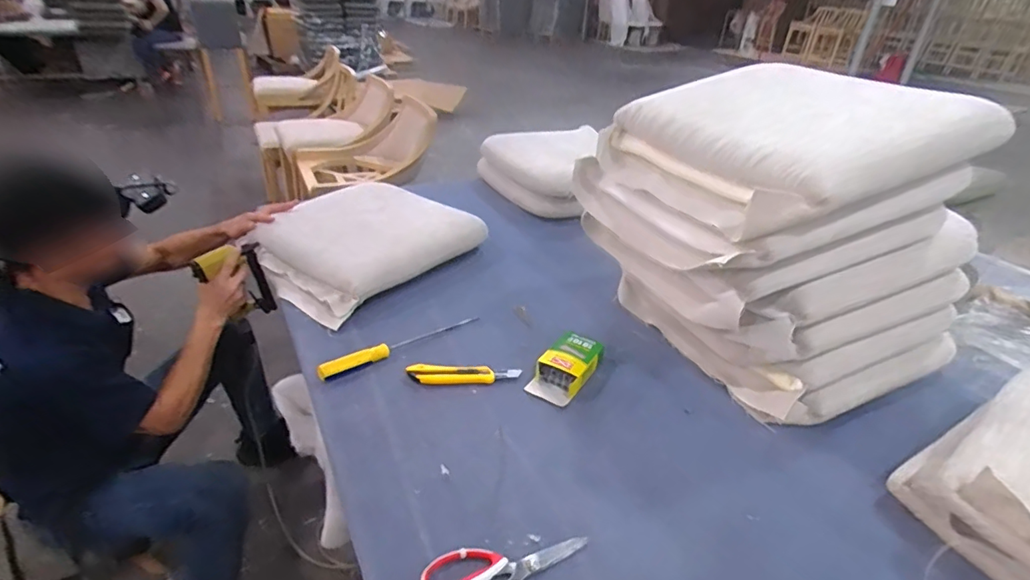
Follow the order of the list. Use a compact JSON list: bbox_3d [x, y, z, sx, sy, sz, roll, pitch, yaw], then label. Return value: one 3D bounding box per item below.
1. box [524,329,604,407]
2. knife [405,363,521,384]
[{"bbox_3d":[0.089,0.129,0.884,0.085,0.040,0.157,19,33,25],"label":"box"},{"bbox_3d":[-0.083,0.136,0.844,0.179,0.017,0.031,2,32,-2],"label":"knife"}]

